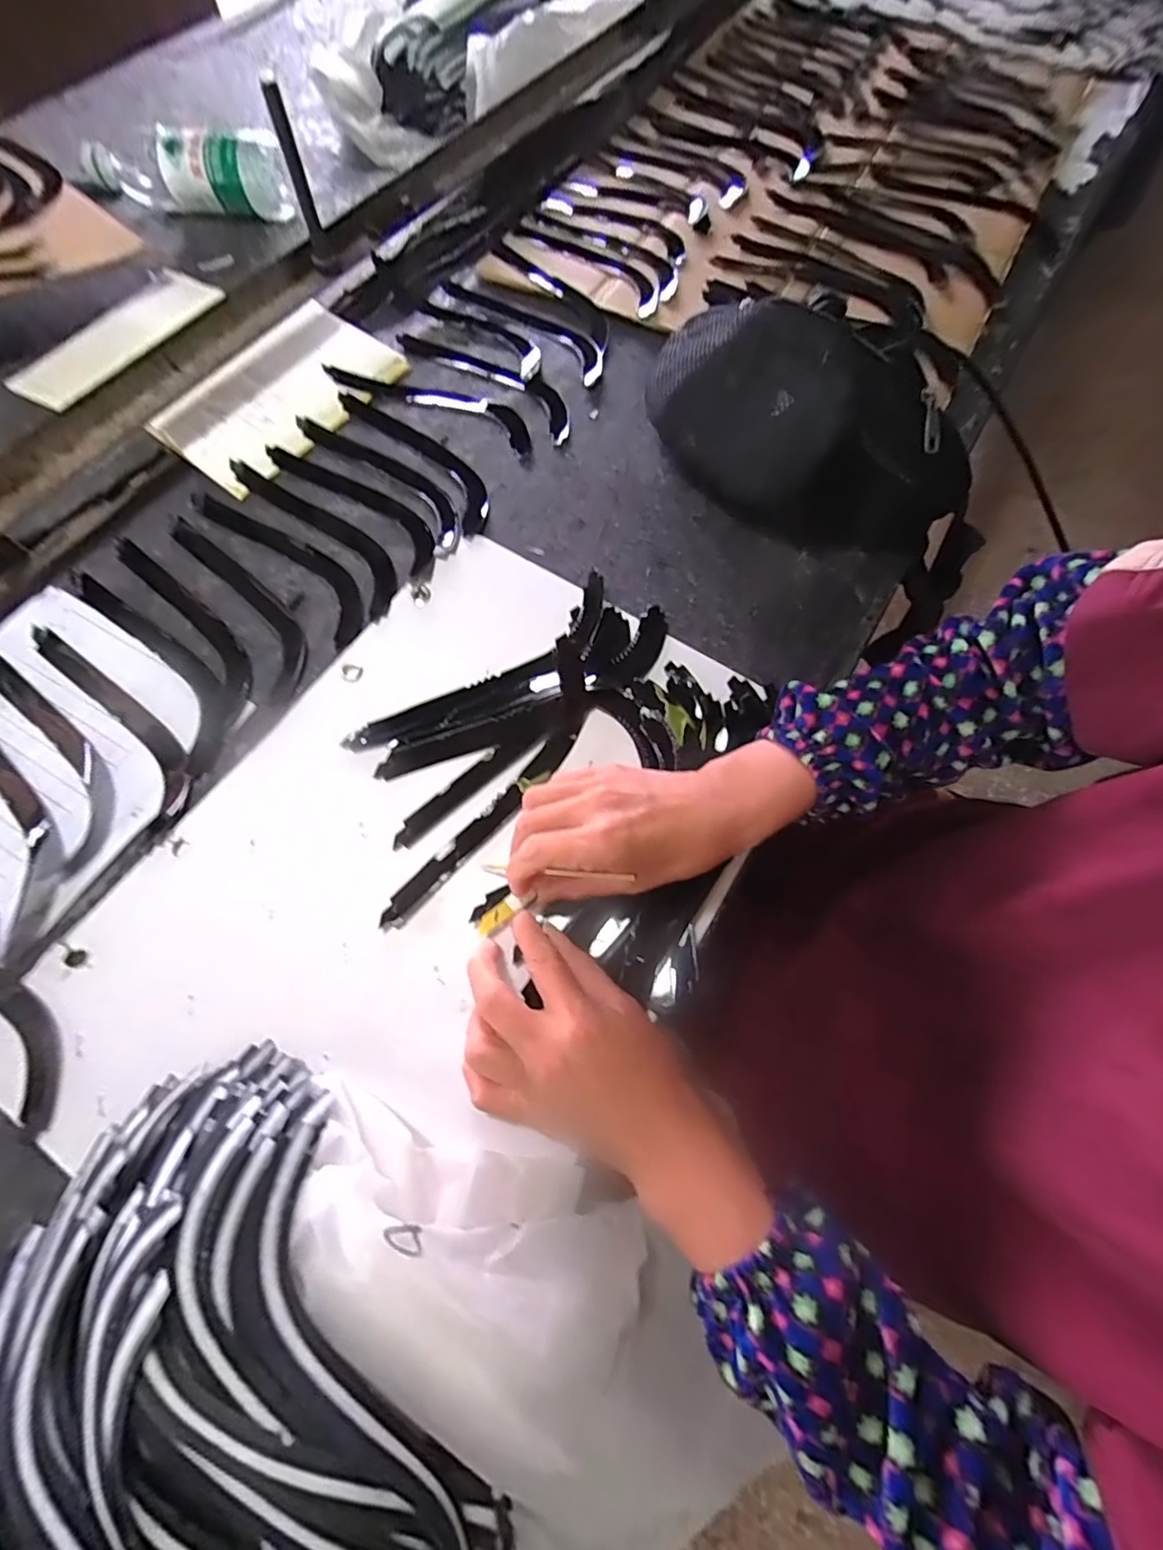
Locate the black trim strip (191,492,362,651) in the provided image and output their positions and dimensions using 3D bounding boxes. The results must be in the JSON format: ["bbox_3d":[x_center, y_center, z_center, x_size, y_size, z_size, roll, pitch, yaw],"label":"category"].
[{"bbox_3d":[-0.234,-0.175,0.458,0.205,0.004,0.046,42,73,17],"label":"black trim strip"}]

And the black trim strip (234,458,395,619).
[{"bbox_3d":[-0.214,-0.202,0.475,0.042,0.004,0.218,-41,72,-16],"label":"black trim strip"}]

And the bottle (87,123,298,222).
[{"bbox_3d":[-0.459,-0.691,0.668,0.249,0.063,0.058,12,67,5],"label":"bottle"}]

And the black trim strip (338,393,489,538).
[{"bbox_3d":[-0.139,-0.279,0.506,0.046,0.006,0.213,-36,71,-14],"label":"black trim strip"}]

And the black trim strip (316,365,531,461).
[{"bbox_3d":[-0.132,-0.339,0.527,0.220,0.007,0.047,29,70,12],"label":"black trim strip"}]

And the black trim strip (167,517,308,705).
[{"bbox_3d":[-0.262,-0.140,0.451,0.043,0.006,0.207,-34,70,-13],"label":"black trim strip"}]

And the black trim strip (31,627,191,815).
[{"bbox_3d":[-0.329,-0.048,0.413,0.200,0.005,0.031,41,73,16],"label":"black trim strip"}]

